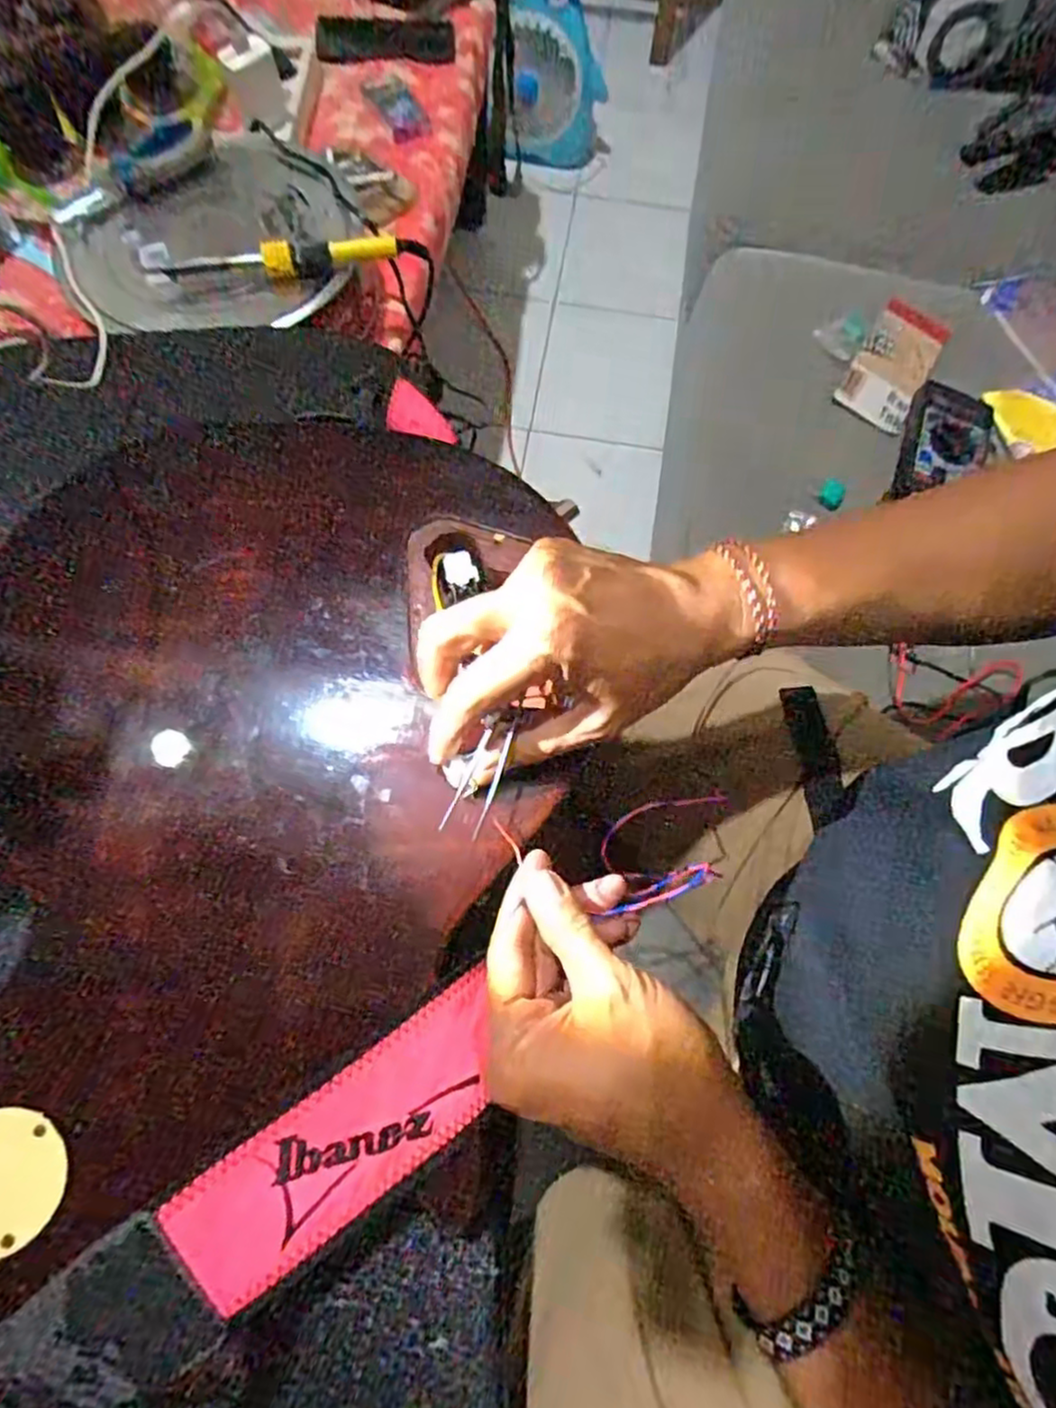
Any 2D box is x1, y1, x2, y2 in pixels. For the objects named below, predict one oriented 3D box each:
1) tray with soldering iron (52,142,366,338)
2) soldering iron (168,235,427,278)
[{"bbox_3d":[-0.282,-0.419,0.624,0.244,0.032,0.196,-18,71,-9],"label":"tray with soldering iron"},{"bbox_3d":[-0.194,-0.377,0.589,0.214,0.028,0.023,-9,70,-6],"label":"soldering iron"}]

